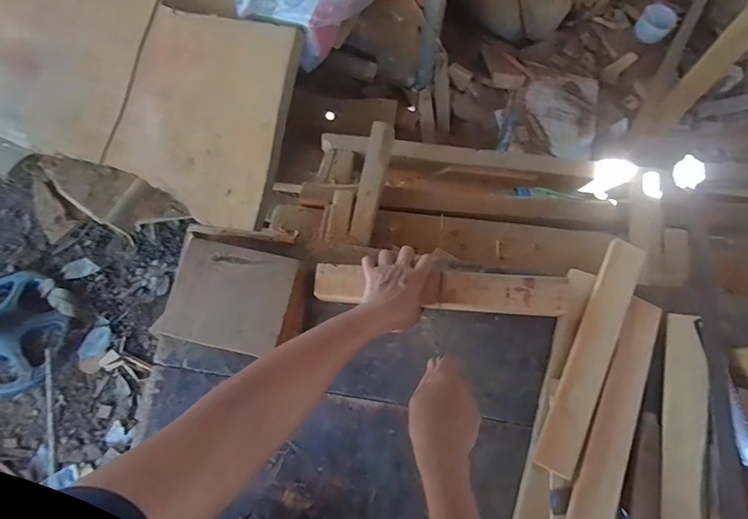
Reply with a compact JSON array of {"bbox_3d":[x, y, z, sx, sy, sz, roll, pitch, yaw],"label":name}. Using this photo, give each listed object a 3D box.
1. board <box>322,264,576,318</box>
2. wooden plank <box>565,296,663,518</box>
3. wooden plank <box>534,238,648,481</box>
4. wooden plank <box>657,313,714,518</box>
[{"bbox_3d":[0.089,0.043,0.597,0.337,0.021,0.052,4,70,6],"label":"board"},{"bbox_3d":[0.301,0.194,0.537,0.053,0.015,0.317,23,72,8],"label":"wooden plank"},{"bbox_3d":[0.286,0.120,0.564,0.046,0.030,0.312,25,72,9],"label":"wooden plank"},{"bbox_3d":[0.370,0.235,0.511,0.052,0.028,0.351,15,71,5],"label":"wooden plank"}]

